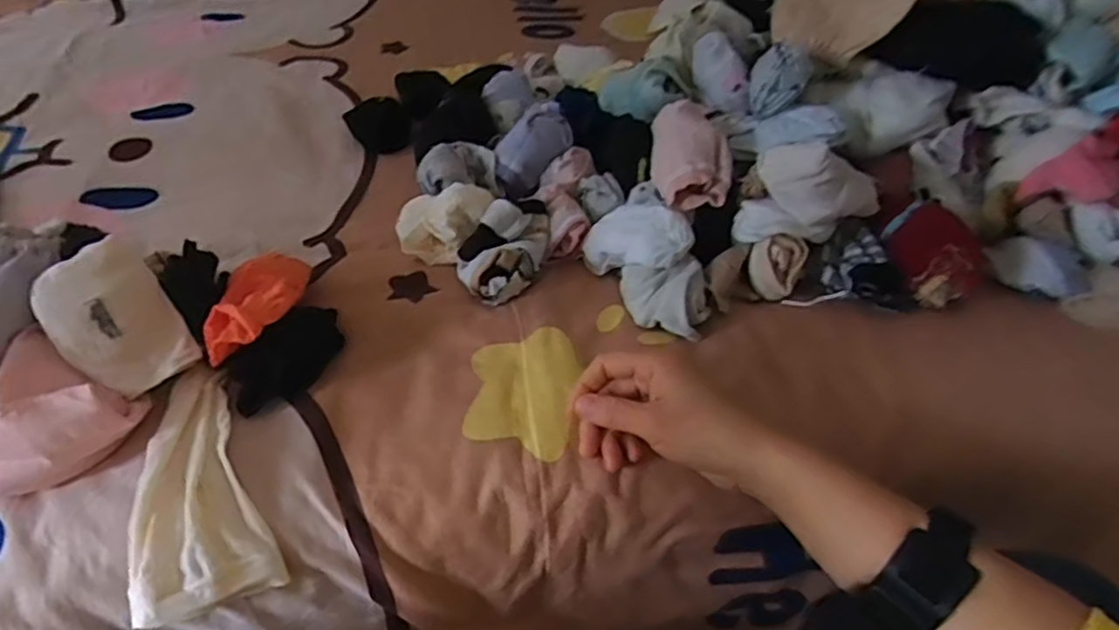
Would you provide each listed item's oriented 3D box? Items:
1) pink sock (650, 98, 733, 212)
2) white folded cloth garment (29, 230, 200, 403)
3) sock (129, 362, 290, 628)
[{"bbox_3d":[0.110,-0.140,0.587,0.038,0.057,0.106,22,54,-35],"label":"pink sock"},{"bbox_3d":[-0.295,0.003,0.453,0.069,0.095,0.028,-34,21,-32],"label":"white folded cloth garment"},{"bbox_3d":[-0.229,0.100,0.428,0.077,0.022,0.161,-14,59,-18],"label":"sock"}]

